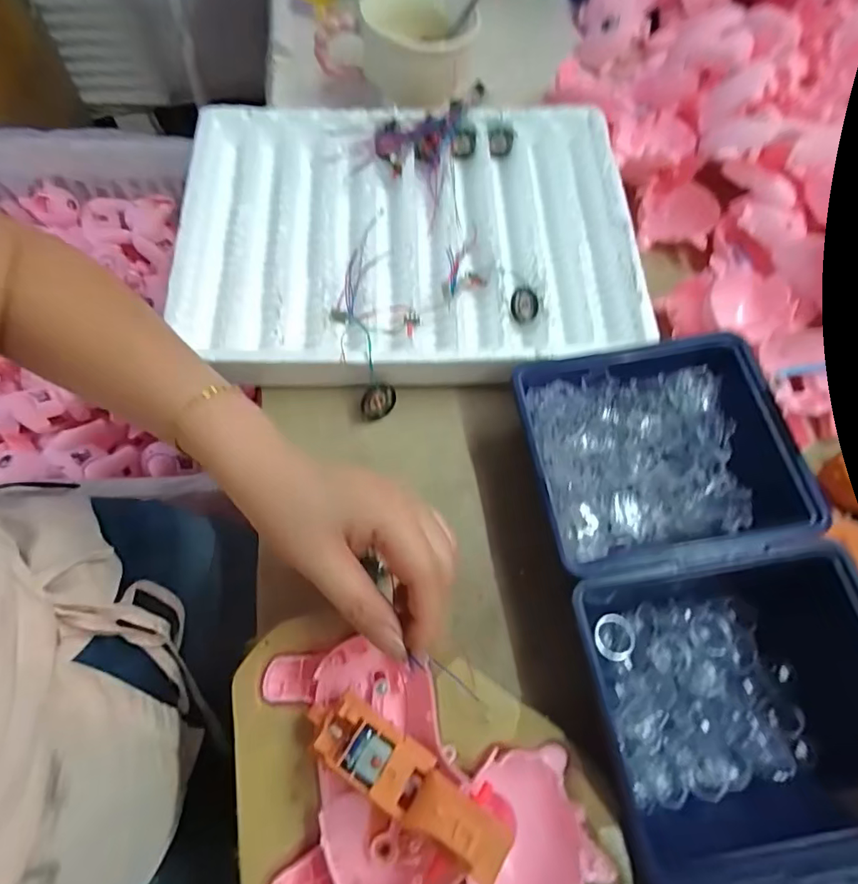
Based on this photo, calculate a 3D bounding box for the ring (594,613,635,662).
[{"bbox_3d":[0.118,0.124,0.316,0.025,0.008,0.027,2,67,-5],"label":"ring"}]

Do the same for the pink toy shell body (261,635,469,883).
[{"bbox_3d":[-0.035,0.163,0.247,0.093,0.030,0.117,-7,68,-9],"label":"pink toy shell body"}]

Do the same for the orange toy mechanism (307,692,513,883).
[{"bbox_3d":[-0.013,0.145,0.217,0.101,0.027,0.027,25,72,22],"label":"orange toy mechanism"}]

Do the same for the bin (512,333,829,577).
[{"bbox_3d":[0.157,0.008,0.337,0.184,0.062,0.144,-6,68,-9],"label":"bin"}]

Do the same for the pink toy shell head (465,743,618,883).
[{"bbox_3d":[0.048,0.193,0.249,0.065,0.028,0.070,-14,69,-12],"label":"pink toy shell head"}]

